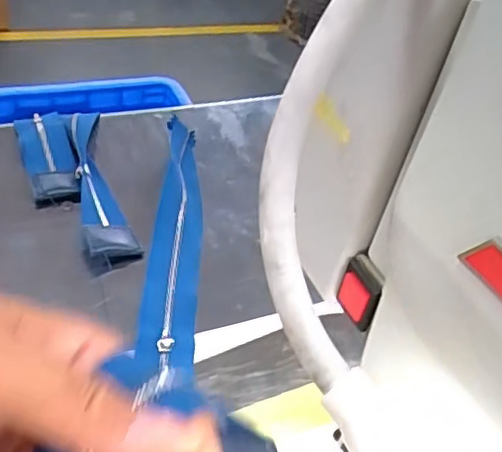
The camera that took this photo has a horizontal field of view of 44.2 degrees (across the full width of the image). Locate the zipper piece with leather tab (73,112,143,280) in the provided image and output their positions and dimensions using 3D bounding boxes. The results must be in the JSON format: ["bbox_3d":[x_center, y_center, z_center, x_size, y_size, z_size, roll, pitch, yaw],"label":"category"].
[{"bbox_3d":[-0.105,-0.032,0.429,0.032,0.012,0.168,-5,45,-20],"label":"zipper piece with leather tab"}]

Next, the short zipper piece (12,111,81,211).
[{"bbox_3d":[-0.146,-0.053,0.441,0.032,0.009,0.098,-10,47,-24],"label":"short zipper piece"}]

